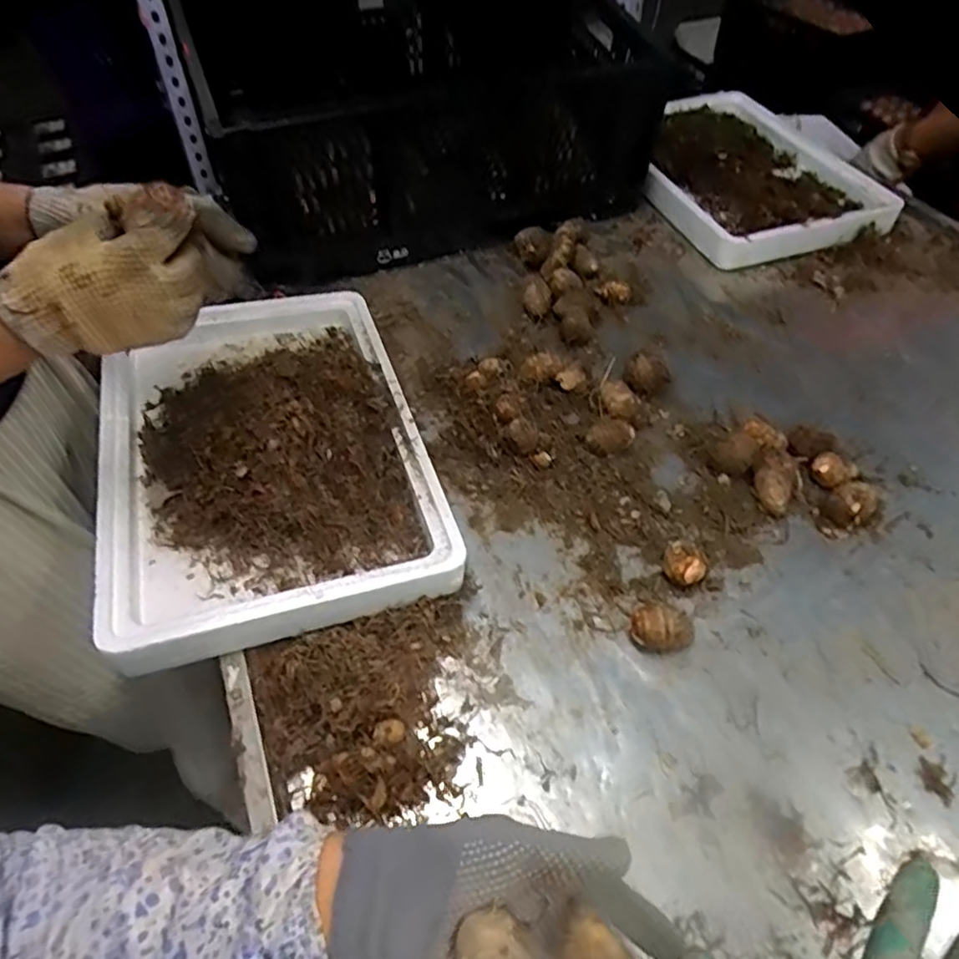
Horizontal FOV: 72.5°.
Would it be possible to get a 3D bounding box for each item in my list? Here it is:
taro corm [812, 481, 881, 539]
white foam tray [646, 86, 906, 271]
[{"bbox_3d":[0.368,0.027,0.651,0.069,0.034,0.048,-28,55,-21],"label":"taro corm"},{"bbox_3d":[0.427,-0.530,1.092,0.351,0.076,0.476,-14,51,-11],"label":"white foam tray"}]

